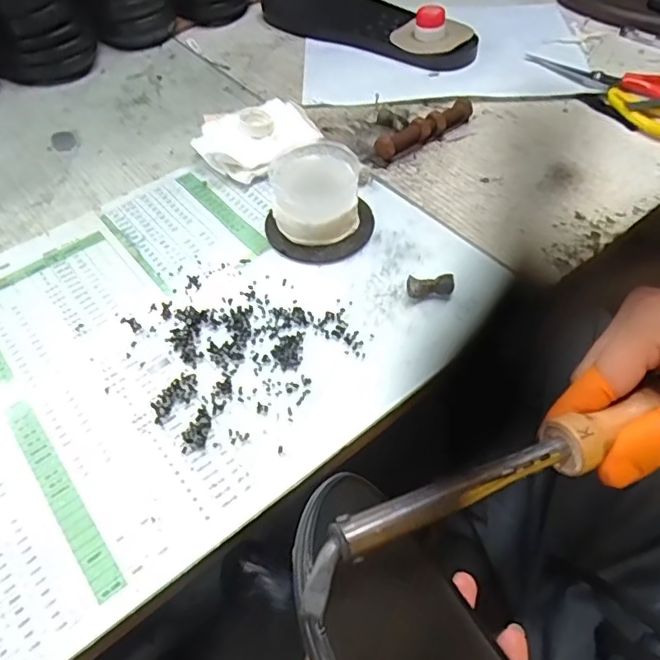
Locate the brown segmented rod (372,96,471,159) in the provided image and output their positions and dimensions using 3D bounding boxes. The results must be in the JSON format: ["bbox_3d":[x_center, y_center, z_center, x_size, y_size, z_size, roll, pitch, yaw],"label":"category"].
[{"bbox_3d":[0.086,-0.183,0.507,0.104,0.022,0.019,-29,57,-19],"label":"brown segmented rod"}]

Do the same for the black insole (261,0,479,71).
[{"bbox_3d":[0.037,-0.349,0.629,0.258,0.035,0.088,33,60,24],"label":"black insole"}]

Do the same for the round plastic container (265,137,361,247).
[{"bbox_3d":[-0.011,-0.103,0.426,0.065,0.047,0.068,-1,53,1],"label":"round plastic container"}]

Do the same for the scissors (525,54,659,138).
[{"bbox_3d":[0.290,-0.238,0.545,0.093,0.013,0.193,-35,60,-23],"label":"scissors"}]

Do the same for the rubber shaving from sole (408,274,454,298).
[{"bbox_3d":[0.069,-0.029,0.383,0.031,0.016,0.011,-3,53,-1],"label":"rubber shaving from sole"}]

